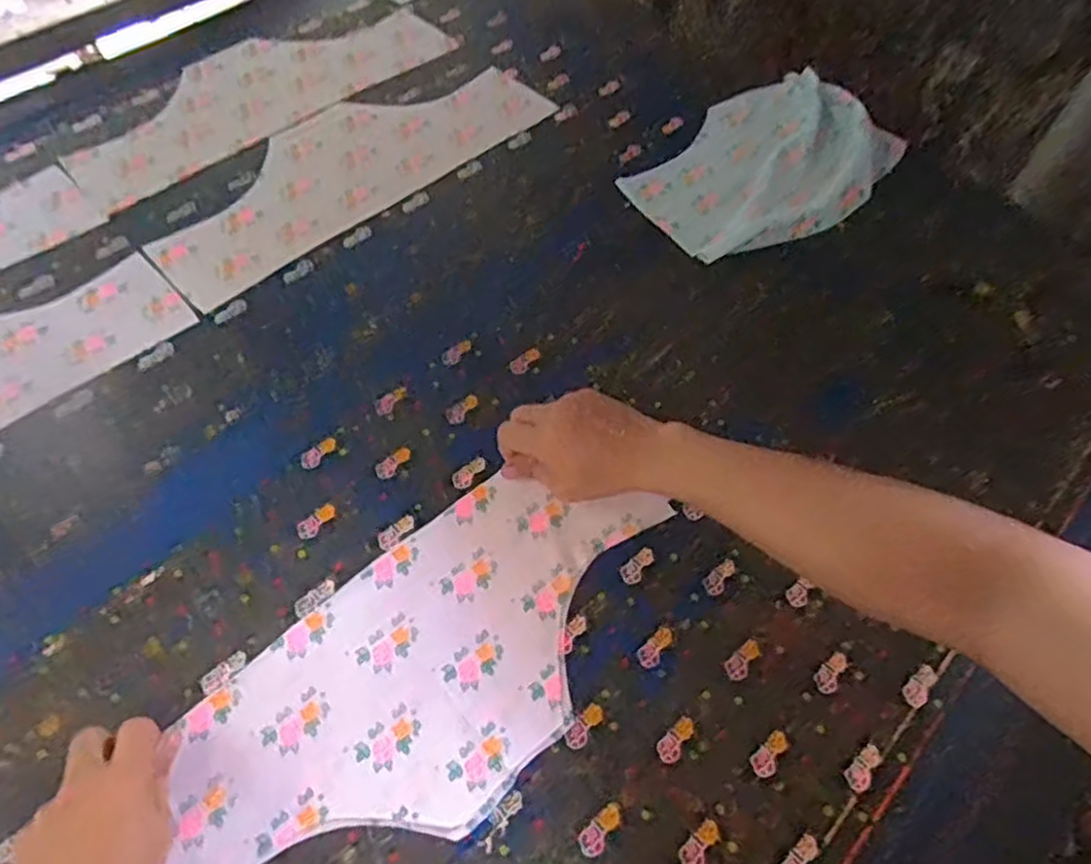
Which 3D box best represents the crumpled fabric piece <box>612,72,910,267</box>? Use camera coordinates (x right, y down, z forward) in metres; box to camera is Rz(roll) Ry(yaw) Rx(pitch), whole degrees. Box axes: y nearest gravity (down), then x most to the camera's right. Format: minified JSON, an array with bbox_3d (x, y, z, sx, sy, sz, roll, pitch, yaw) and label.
[{"bbox_3d":[0.254,-0.305,0.806,0.318,0.026,0.205,-39,65,-21],"label":"crumpled fabric piece"}]

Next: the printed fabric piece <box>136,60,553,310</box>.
[{"bbox_3d":[-0.207,-0.295,0.787,0.453,0.009,0.165,-39,69,-22],"label":"printed fabric piece"}]

